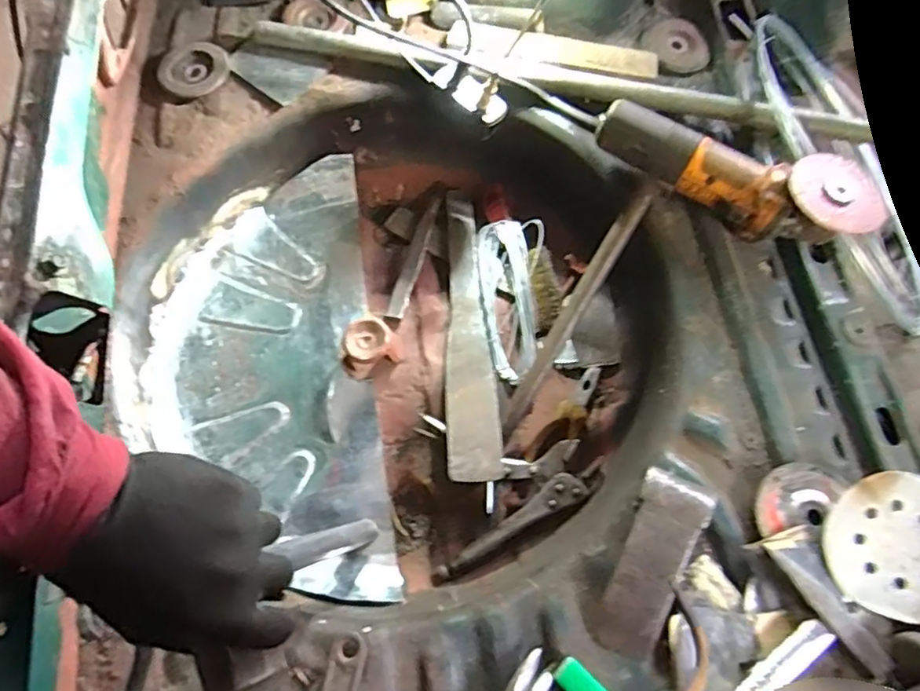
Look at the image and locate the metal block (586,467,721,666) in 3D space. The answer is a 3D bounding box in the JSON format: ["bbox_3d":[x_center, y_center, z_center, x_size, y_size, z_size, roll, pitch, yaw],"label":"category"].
[{"bbox_3d":[0.165,0.188,0.530,0.062,0.036,0.156,25,72,12],"label":"metal block"}]

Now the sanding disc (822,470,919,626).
[{"bbox_3d":[0.374,0.168,0.517,0.122,0.015,0.114,-1,74,5],"label":"sanding disc"}]

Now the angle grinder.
[{"bbox_3d":[0.284,-0.181,0.658,0.290,0.078,0.085,27,73,13],"label":"angle grinder"}]

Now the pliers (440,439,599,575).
[{"bbox_3d":[0.061,0.172,0.675,0.203,0.025,0.080,-27,70,-7],"label":"pliers"}]

